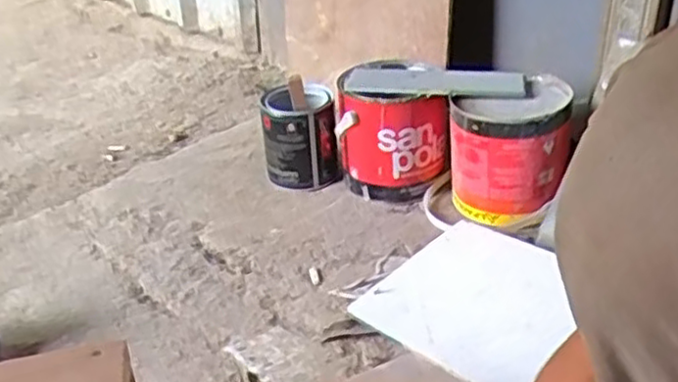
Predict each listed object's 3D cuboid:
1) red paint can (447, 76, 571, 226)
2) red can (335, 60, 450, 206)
[{"bbox_3d":[0.220,-0.054,0.936,0.150,0.144,0.131,4,31,10],"label":"red paint can"},{"bbox_3d":[0.074,-0.091,1.028,0.148,0.158,0.159,-4,31,-3],"label":"red can"}]

